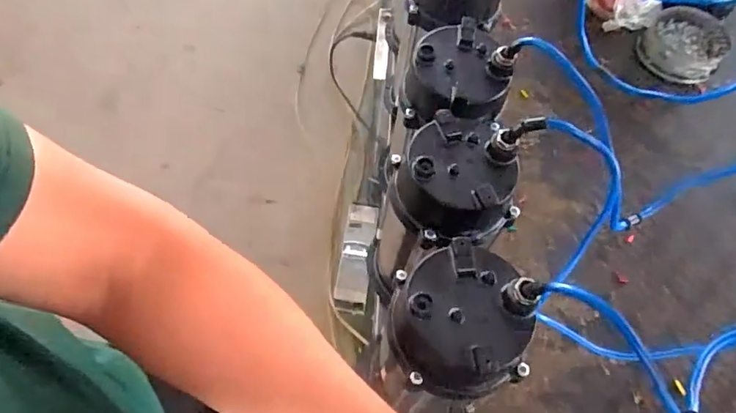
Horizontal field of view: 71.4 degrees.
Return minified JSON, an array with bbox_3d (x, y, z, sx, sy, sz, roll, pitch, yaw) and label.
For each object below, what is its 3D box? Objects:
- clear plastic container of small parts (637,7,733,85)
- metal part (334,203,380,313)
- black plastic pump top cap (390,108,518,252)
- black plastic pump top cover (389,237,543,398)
[{"bbox_3d":[0.586,-0.302,0.948,0.141,0.052,0.146,39,66,17],"label":"clear plastic container of small parts"},{"bbox_3d":[-0.033,0.141,1.453,0.087,0.057,0.313,8,61,1],"label":"metal part"},{"bbox_3d":[0.087,-0.028,0.513,0.111,0.076,0.120,1,61,-3],"label":"black plastic pump top cap"},{"bbox_3d":[0.080,0.097,0.438,0.114,0.067,0.121,-22,65,-15],"label":"black plastic pump top cover"}]

